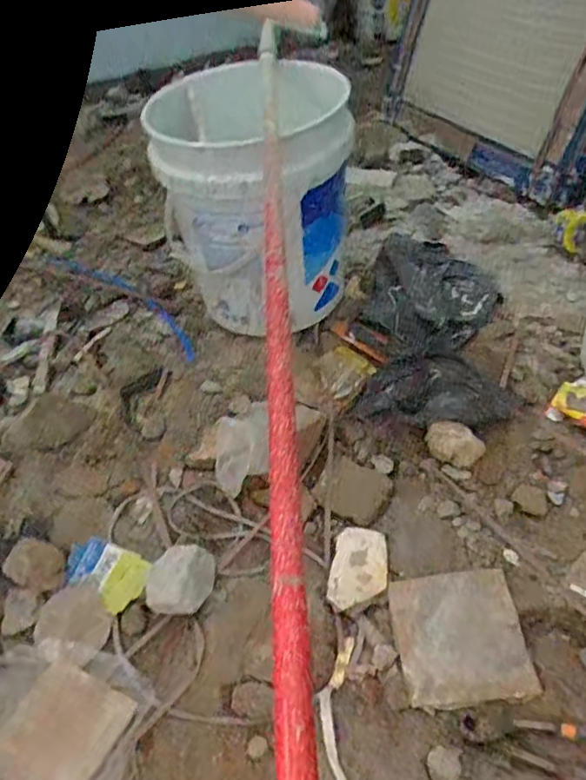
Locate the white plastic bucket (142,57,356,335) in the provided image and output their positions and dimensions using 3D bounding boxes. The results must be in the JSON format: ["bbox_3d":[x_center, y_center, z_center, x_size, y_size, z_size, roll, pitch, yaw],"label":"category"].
[{"bbox_3d":[-0.054,-0.296,0.920,0.282,0.364,0.266,-3,48,4],"label":"white plastic bucket"}]

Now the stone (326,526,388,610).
[{"bbox_3d":[0.081,0.217,0.688,0.066,0.018,0.106,5,49,11],"label":"stone"}]

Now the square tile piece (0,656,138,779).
[{"bbox_3d":[-0.242,0.356,0.586,0.116,0.005,0.113,18,44,21],"label":"square tile piece"}]

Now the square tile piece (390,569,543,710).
[{"bbox_3d":[0.187,0.276,0.629,0.133,0.014,0.136,-7,48,0],"label":"square tile piece"}]

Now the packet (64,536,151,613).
[{"bbox_3d":[-0.239,0.232,0.723,0.118,0.009,0.070,22,54,24],"label":"packet"}]

